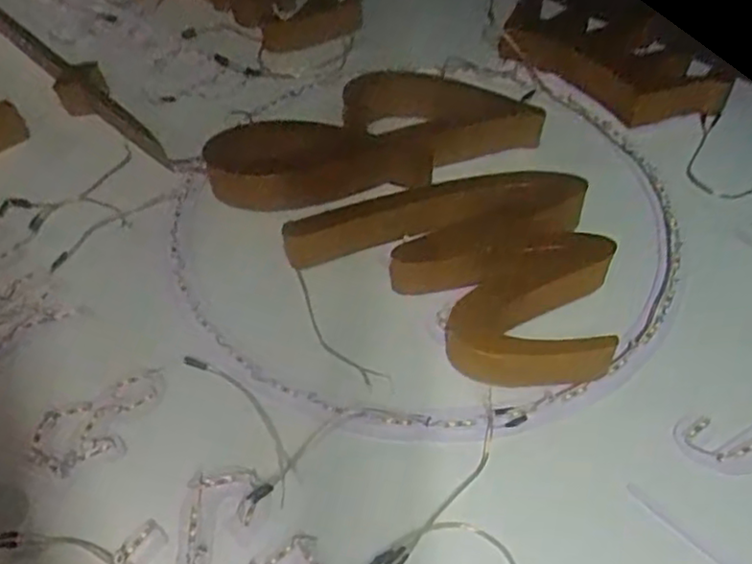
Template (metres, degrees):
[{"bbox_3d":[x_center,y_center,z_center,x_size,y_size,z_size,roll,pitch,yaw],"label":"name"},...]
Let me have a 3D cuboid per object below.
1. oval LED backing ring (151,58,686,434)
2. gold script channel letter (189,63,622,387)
[{"bbox_3d":[0.044,-0.085,0.689,0.495,0.019,0.515,-8,49,-6],"label":"oval LED backing ring"},{"bbox_3d":[0.064,-0.089,0.679,0.421,0.051,0.297,31,56,24],"label":"gold script channel letter"}]

